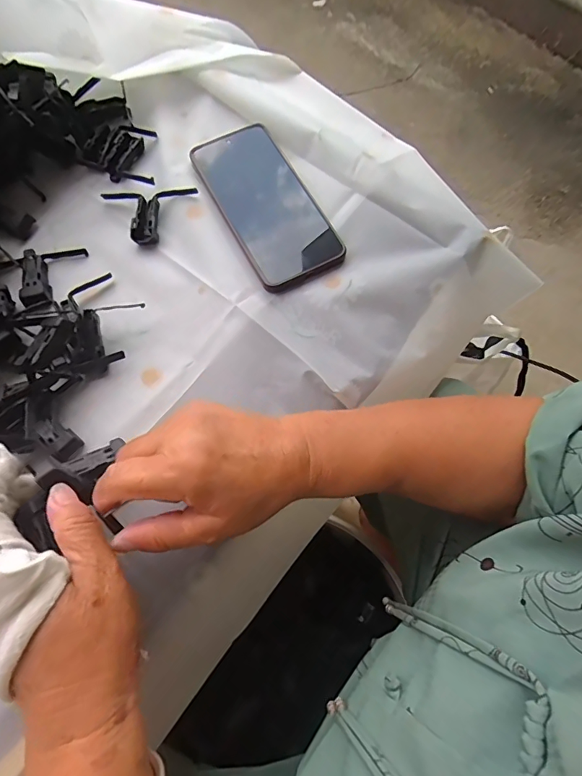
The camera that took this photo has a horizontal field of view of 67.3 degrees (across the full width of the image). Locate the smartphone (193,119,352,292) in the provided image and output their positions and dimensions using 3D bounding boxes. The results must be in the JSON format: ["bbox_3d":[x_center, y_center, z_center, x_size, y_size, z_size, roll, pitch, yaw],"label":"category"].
[{"bbox_3d":[-0.022,-0.167,0.384,0.079,0.016,0.163,-27,73,-10],"label":"smartphone"}]

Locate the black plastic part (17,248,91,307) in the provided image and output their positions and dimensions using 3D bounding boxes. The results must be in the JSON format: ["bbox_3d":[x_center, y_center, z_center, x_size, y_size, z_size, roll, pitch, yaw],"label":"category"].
[{"bbox_3d":[-0.197,-0.093,0.362,0.047,0.011,0.055,-7,71,-3],"label":"black plastic part"}]

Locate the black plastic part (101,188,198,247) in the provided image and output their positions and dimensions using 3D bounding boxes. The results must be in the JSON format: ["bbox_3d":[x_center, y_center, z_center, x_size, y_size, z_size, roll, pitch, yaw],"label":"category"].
[{"bbox_3d":[-0.126,-0.150,0.381,0.081,0.012,0.051,2,71,0],"label":"black plastic part"}]

